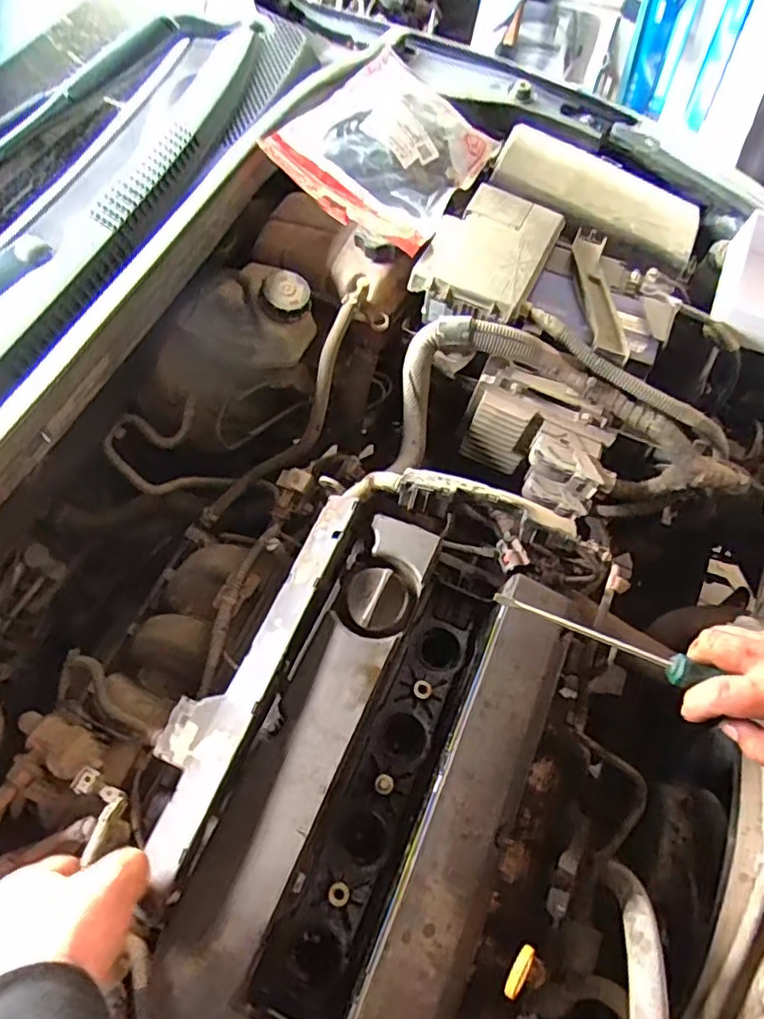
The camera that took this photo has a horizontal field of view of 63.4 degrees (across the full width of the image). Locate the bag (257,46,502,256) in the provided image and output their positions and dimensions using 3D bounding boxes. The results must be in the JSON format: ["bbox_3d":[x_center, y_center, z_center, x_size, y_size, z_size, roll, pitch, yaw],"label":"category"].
[{"bbox_3d":[0.007,-0.411,0.707,0.192,0.040,0.247,34,67,-6],"label":"bag"}]

